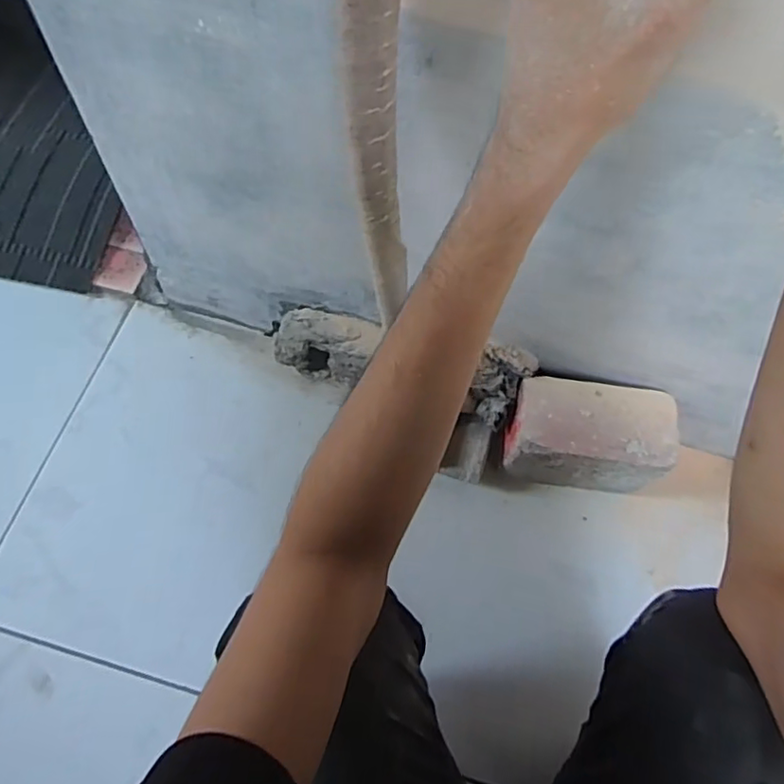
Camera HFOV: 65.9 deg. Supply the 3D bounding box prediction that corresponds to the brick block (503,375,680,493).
[{"bbox_3d":[0.256,0.057,0.802,0.201,0.106,0.108,10,65,1],"label":"brick block"}]

